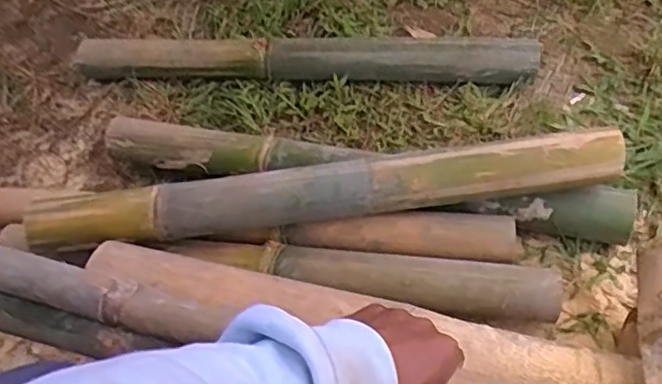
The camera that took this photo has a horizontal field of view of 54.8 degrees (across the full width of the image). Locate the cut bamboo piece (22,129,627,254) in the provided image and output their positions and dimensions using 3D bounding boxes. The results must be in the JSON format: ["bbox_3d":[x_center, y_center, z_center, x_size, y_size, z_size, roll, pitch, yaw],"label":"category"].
[{"bbox_3d":[-0.013,0.002,0.751,0.675,0.073,0.065,-8,51,0],"label":"cut bamboo piece"}]

